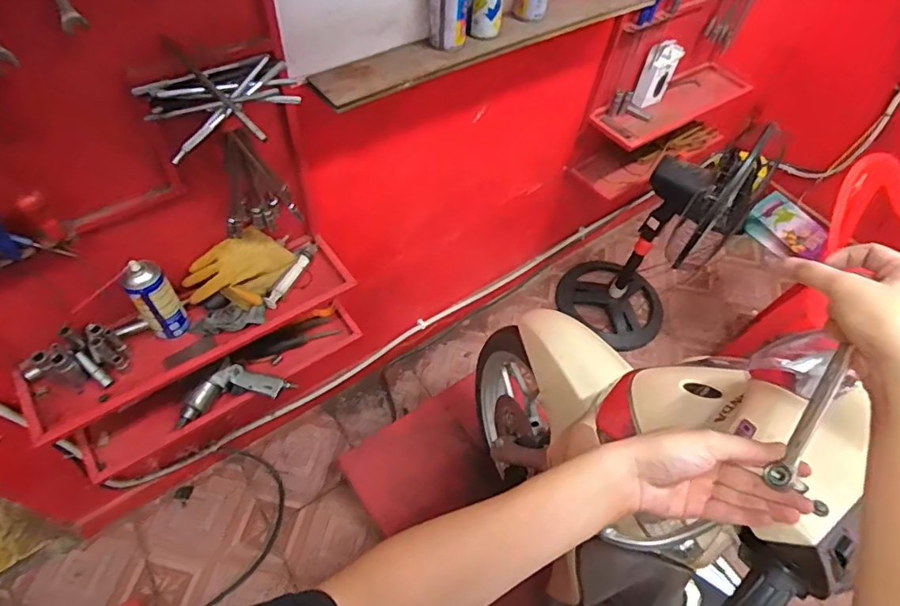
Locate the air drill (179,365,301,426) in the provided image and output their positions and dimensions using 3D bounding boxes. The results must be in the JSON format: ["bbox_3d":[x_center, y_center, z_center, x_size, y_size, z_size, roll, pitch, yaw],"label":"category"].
[{"bbox_3d":[-0.439,0.171,1.068,0.228,0.047,0.079,-15,58,-15],"label":"air drill"}]

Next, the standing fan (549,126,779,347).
[{"bbox_3d":[0.645,-0.213,1.682,0.377,0.781,0.357,2,55,-3],"label":"standing fan"}]

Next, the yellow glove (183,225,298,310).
[{"bbox_3d":[-0.393,-0.057,0.999,0.199,0.095,0.095,-32,63,-24],"label":"yellow glove"}]

